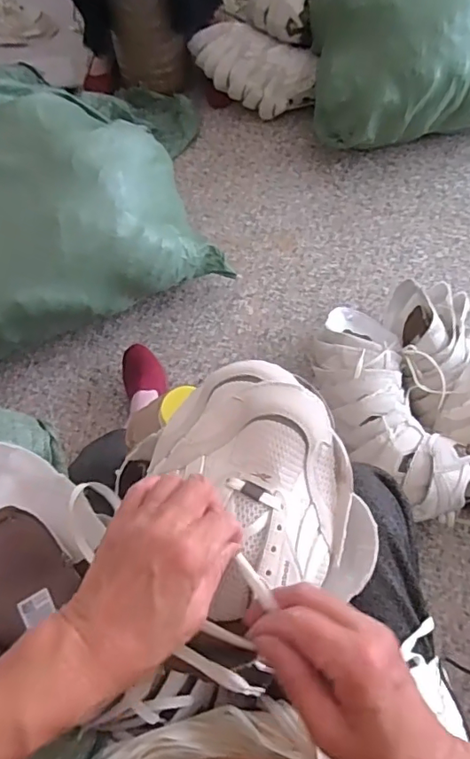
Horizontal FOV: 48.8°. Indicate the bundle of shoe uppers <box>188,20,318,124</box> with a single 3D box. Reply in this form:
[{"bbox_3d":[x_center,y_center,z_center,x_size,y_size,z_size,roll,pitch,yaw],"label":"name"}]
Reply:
[{"bbox_3d":[0.051,-0.802,1.366,0.336,0.155,0.149,22,67,13],"label":"bundle of shoe uppers"}]

